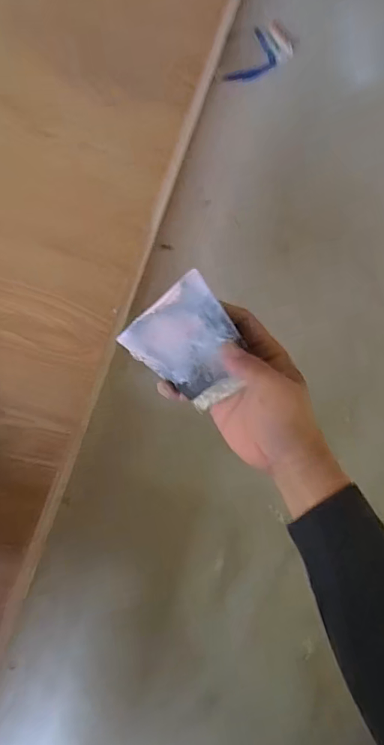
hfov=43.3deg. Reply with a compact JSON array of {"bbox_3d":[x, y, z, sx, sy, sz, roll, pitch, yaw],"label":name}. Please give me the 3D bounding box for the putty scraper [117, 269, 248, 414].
[{"bbox_3d":[0.001,-0.021,0.399,0.096,0.104,0.005,45,44,-8],"label":"putty scraper"}]

